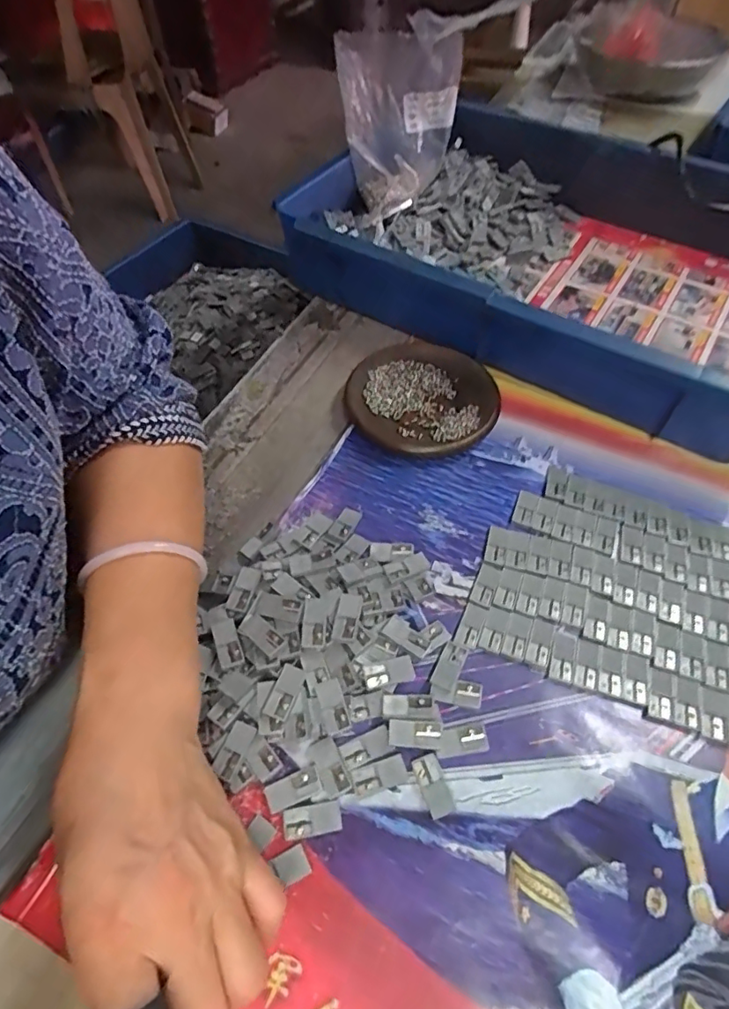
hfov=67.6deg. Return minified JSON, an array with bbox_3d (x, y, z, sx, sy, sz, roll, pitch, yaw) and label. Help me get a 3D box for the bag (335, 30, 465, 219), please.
[{"bbox_3d":[0.032,-0.344,0.494,0.105,0.134,0.055,-6,36,-5],"label":"bag"}]

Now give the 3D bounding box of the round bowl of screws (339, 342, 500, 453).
[{"bbox_3d":[0.044,-0.081,0.422,0.112,0.015,0.107,-1,56,1],"label":"round bowl of screws"}]

